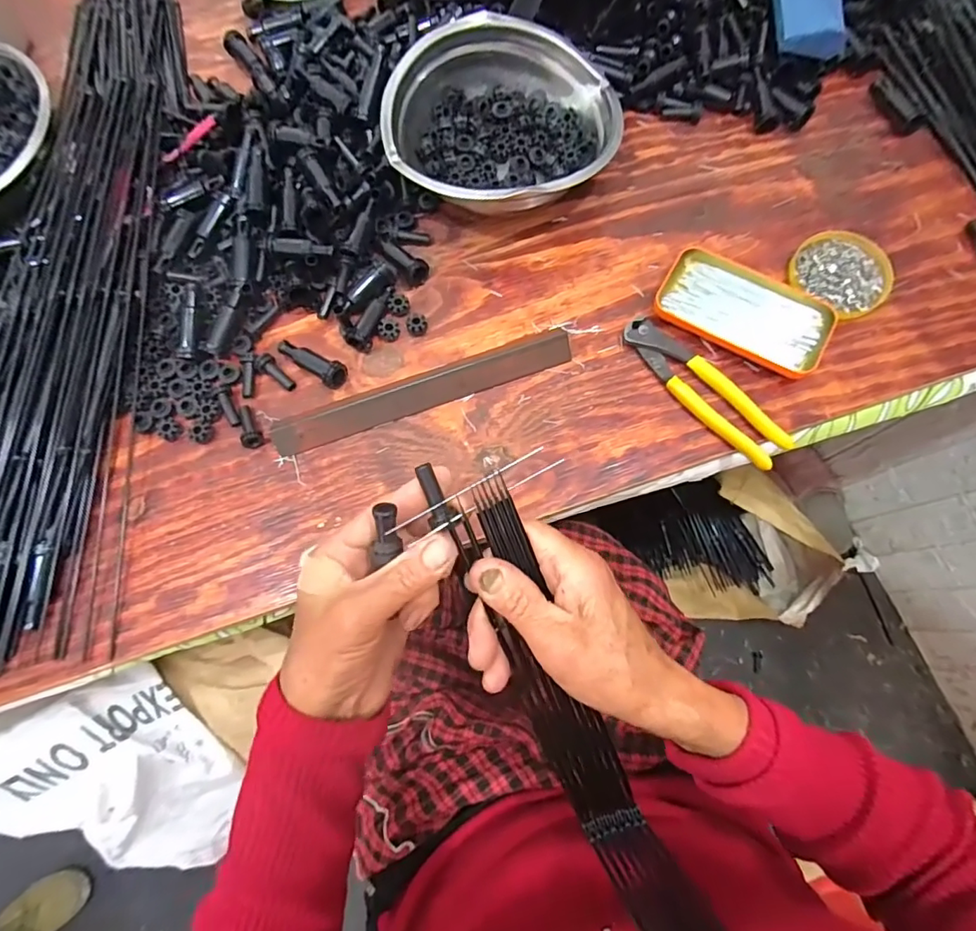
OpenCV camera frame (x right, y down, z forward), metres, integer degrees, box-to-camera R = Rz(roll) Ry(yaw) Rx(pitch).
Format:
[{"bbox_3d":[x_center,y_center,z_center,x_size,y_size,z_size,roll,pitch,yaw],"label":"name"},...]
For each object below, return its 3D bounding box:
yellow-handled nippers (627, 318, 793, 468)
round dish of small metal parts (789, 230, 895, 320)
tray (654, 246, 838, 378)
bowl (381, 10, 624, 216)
[{"bbox_3d":[0.179,-0.065,0.435,0.037,0.019,0.162,-40,80,-8],"label":"yellow-handled nippers"},{"bbox_3d":[0.317,-0.173,0.460,0.074,0.015,0.082,-37,80,-7],"label":"round dish of small metal parts"},{"bbox_3d":[0.222,-0.135,0.449,0.140,0.020,0.076,29,79,6],"label":"tray"},{"bbox_3d":[0.013,-0.317,0.478,0.212,0.073,0.194,-12,73,-1],"label":"bowl"}]

